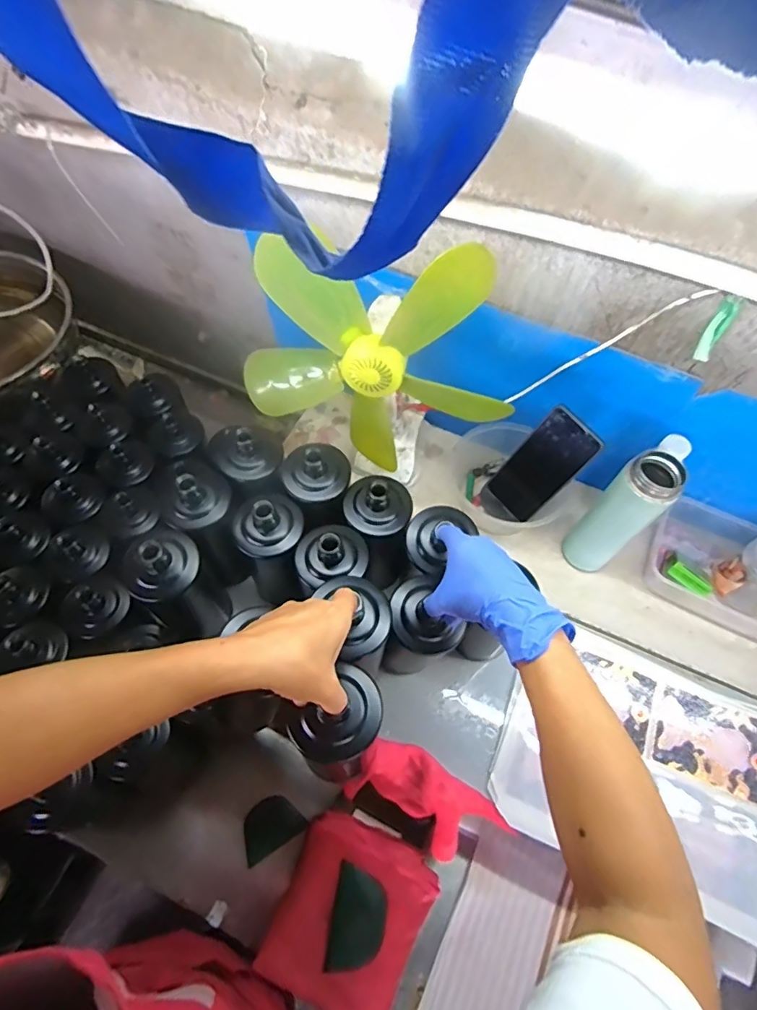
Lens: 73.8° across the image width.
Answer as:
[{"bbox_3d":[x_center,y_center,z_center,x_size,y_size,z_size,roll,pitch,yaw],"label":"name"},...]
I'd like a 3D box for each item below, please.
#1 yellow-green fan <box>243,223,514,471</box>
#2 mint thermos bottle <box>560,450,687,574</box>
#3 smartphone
[{"bbox_3d":[-0.008,-0.150,0.550,0.305,0.246,0.080,13,64,4],"label":"yellow-green fan"},{"bbox_3d":[0.299,0.015,0.634,0.064,0.201,0.072,-35,71,-18],"label":"mint thermos bottle"},{"bbox_3d":[0.209,-0.048,0.648,0.075,0.149,0.007,44,40,10],"label":"smartphone"}]

